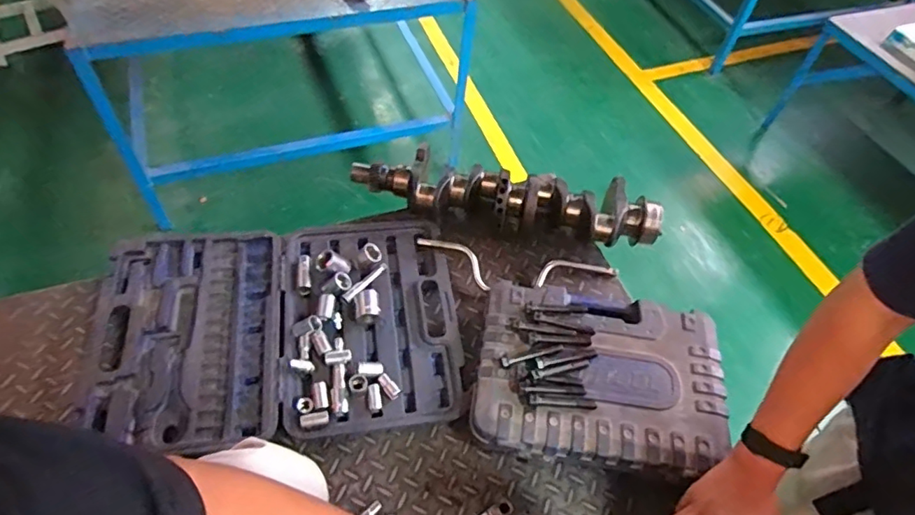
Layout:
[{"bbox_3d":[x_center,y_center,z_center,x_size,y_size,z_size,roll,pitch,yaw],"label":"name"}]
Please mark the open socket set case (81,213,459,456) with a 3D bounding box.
[{"bbox_3d":[-0.279,0.110,0.886,0.556,0.052,0.390,-9,55,-12],"label":"open socket set case"}]

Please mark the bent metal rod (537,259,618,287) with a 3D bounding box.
[{"bbox_3d":[0.219,0.019,1.025,0.156,0.021,0.050,-8,55,-12],"label":"bent metal rod"}]

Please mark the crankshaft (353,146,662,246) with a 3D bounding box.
[{"bbox_3d":[0.077,-0.118,1.049,0.553,0.108,0.145,11,53,2],"label":"crankshaft"}]

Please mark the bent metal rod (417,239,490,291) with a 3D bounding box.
[{"bbox_3d":[0.003,0.000,0.997,0.152,0.014,0.056,37,57,2],"label":"bent metal rod"}]

